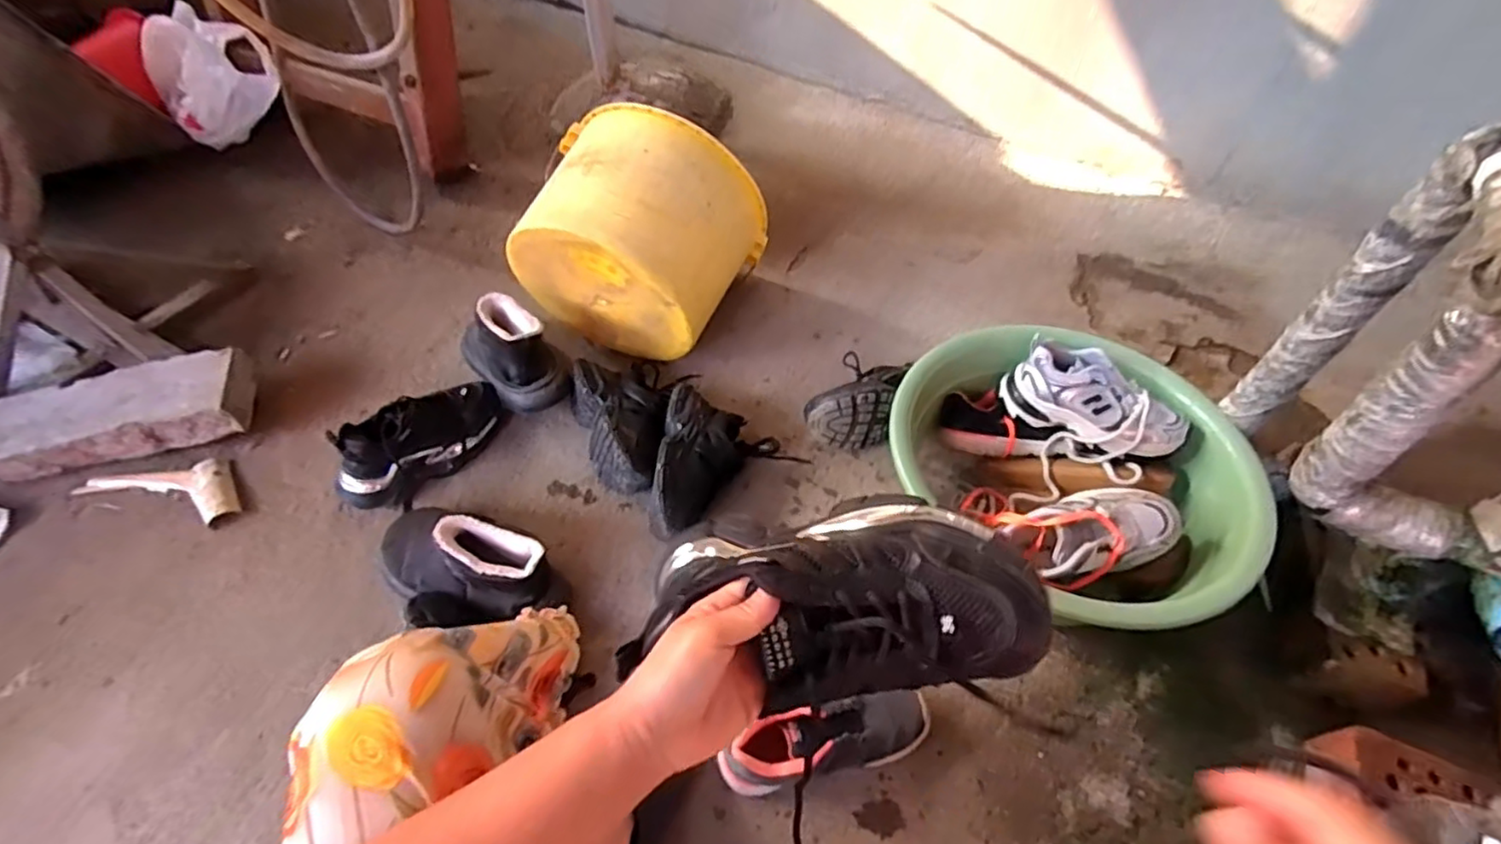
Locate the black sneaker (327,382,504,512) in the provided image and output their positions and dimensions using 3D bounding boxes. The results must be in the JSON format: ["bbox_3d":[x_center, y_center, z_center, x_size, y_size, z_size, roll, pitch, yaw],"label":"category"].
[{"bbox_3d":[-0.479,0.027,0.974,0.243,0.108,0.085,-36,61,-24],"label":"black sneaker"}]

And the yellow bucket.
[{"bbox_3d":[-0.181,-0.316,1.099,0.320,0.258,0.301,19,56,12],"label":"yellow bucket"}]

